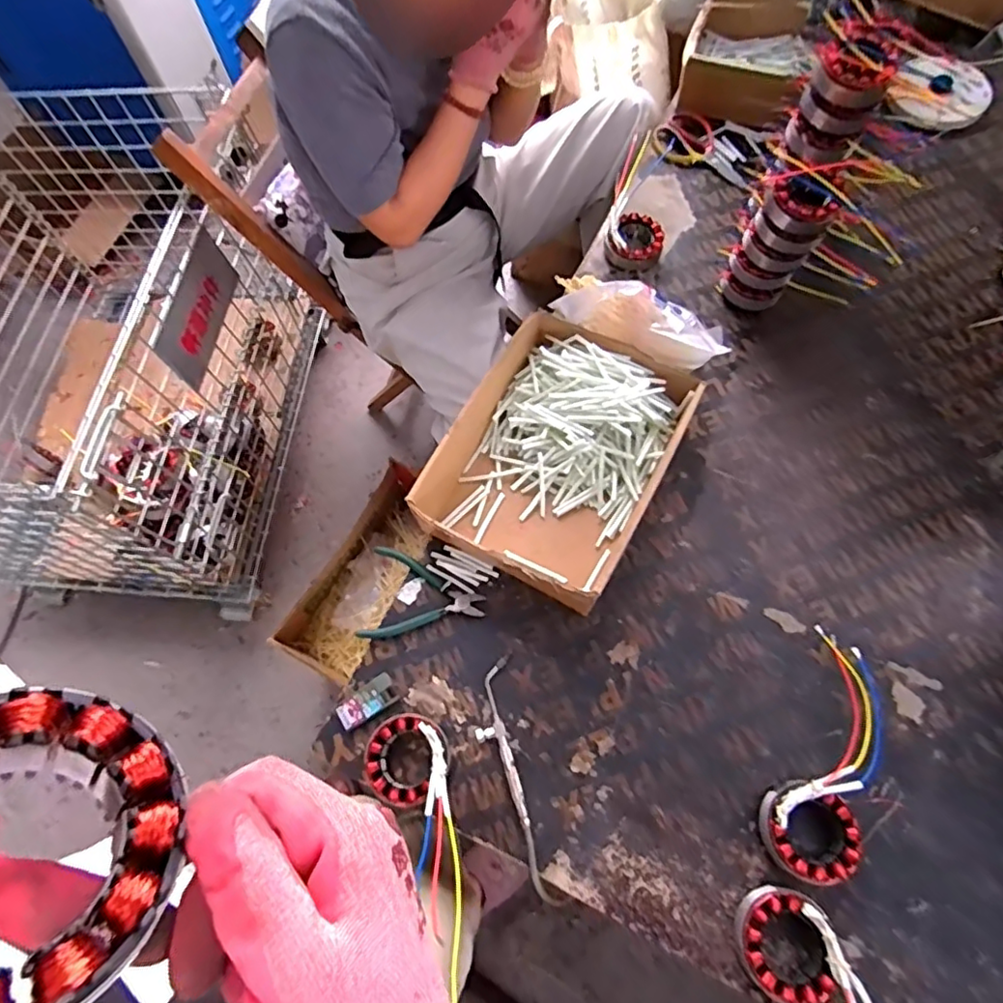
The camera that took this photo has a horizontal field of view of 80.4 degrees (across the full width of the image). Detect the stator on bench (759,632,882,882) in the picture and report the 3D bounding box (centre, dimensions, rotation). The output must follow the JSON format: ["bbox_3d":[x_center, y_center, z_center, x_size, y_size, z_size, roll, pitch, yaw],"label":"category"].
[{"bbox_3d":[0.340,0.263,0.616,0.091,0.051,0.246,22,70,11],"label":"stator on bench"}]

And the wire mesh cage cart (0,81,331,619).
[{"bbox_3d":[-0.831,-0.301,1.232,0.773,0.598,0.894,5,68,5],"label":"wire mesh cage cart"}]

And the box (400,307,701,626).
[{"bbox_3d":[0.073,-0.054,0.744,0.247,0.089,0.331,27,71,13],"label":"box"}]

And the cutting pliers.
[{"bbox_3d":[-0.092,0.116,0.712,0.141,0.010,0.109,7,68,6],"label":"cutting pliers"}]

